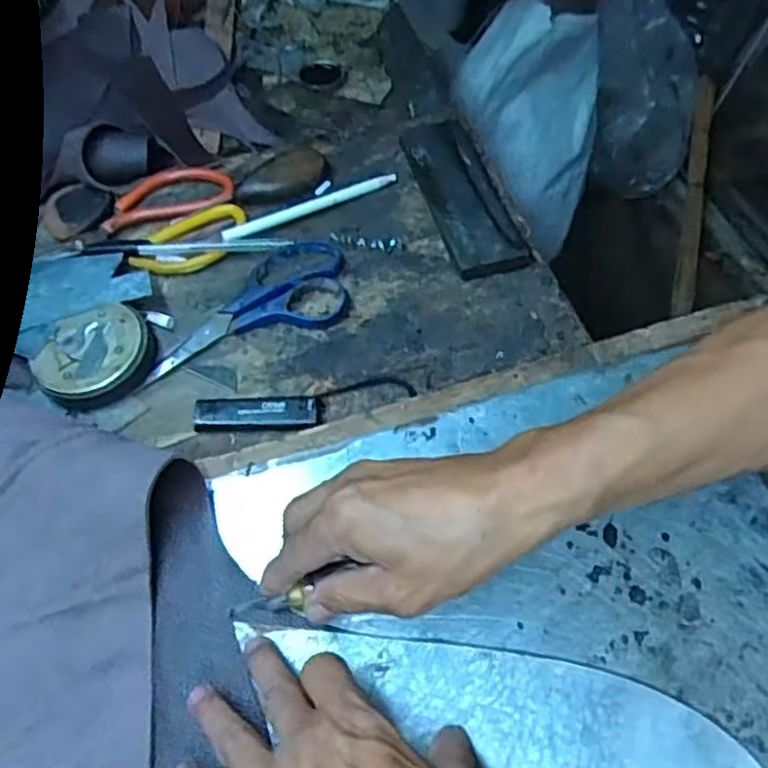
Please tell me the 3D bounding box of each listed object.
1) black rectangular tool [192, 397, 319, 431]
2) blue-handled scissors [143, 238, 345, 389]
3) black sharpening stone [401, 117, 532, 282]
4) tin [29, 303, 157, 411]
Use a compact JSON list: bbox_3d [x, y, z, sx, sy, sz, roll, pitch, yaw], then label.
[{"bbox_3d":[-0.083,0.018,0.482,0.082,0.008,0.023,-1,60,-2],"label":"black rectangular tool"},{"bbox_3d":[-0.097,-0.057,0.520,0.149,0.016,0.070,-17,62,-11],"label":"blue-handled scissors"},{"bbox_3d":[0.061,-0.148,0.568,0.058,0.019,0.160,-13,62,-9],"label":"black sharpening stone"},{"bbox_3d":[-0.192,-0.016,0.492,0.072,0.023,0.071,1,60,-1],"label":"tin"}]

